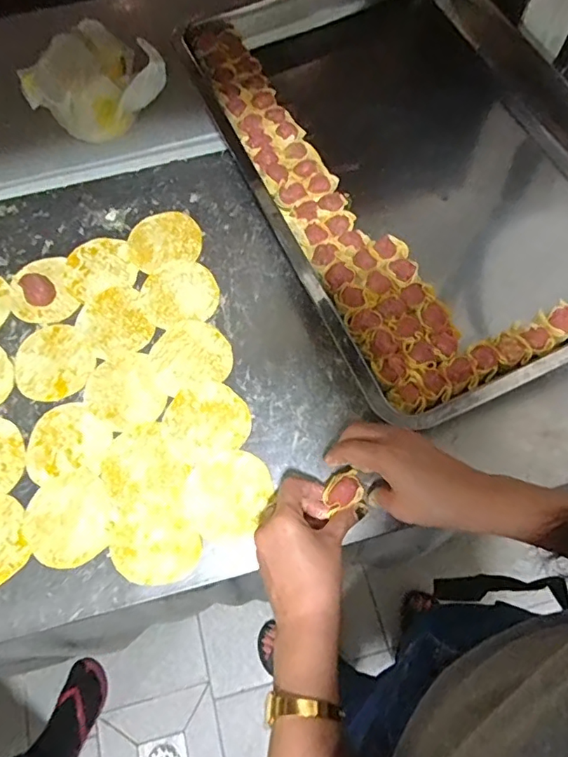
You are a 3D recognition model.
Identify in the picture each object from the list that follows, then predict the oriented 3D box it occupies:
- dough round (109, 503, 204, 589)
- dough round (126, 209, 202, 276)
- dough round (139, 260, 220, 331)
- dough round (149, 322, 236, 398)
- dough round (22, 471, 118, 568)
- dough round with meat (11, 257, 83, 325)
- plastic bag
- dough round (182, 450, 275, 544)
[{"bbox_3d":[-0.115,0.150,0.478,0.076,0.004,0.068,36,73,15],"label":"dough round"},{"bbox_3d":[-0.137,-0.159,0.606,0.081,0.004,0.074,0,67,1],"label":"dough round"},{"bbox_3d":[-0.114,-0.094,0.578,0.081,0.004,0.076,0,67,1],"label":"dough round"},{"bbox_3d":[-0.097,-0.024,0.550,0.084,0.004,0.072,-15,68,-5],"label":"dough round"},{"bbox_3d":[-0.198,0.130,0.491,0.082,0.004,0.081,0,67,1],"label":"dough round"},{"bbox_3d":[-0.266,-0.098,0.577,0.066,0.022,0.080,-26,69,-9],"label":"dough round with meat"},{"bbox_3d":[-0.225,-0.348,0.635,0.153,0.094,0.086,-28,70,-10],"label":"plastic bag"},{"bbox_3d":[-0.052,0.106,0.491,0.076,0.004,0.082,0,67,1],"label":"dough round"}]

